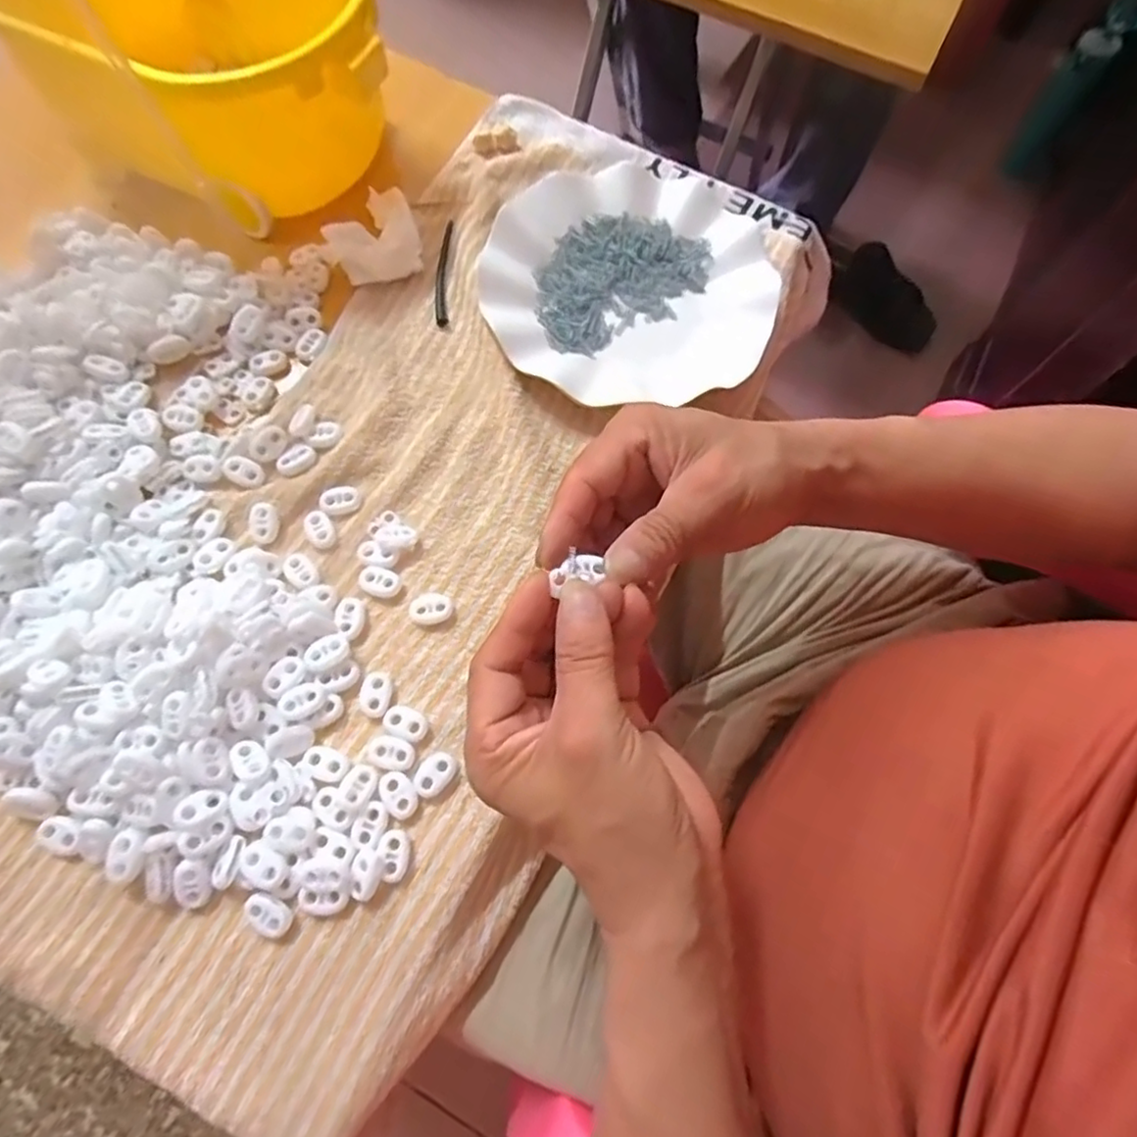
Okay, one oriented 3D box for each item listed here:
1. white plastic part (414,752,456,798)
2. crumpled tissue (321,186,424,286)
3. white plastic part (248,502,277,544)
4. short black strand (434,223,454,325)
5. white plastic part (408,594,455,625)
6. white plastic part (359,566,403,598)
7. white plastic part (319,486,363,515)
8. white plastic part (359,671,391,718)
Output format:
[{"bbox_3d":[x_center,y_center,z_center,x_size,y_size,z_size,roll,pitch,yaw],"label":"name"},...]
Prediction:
[{"bbox_3d":[-0.065,0.100,0.310,0.016,0.004,0.022,38,72,11],"label":"white plastic part"},{"bbox_3d":[-0.129,-0.220,0.413,0.056,0.012,0.076,-18,71,-9],"label":"crumpled tissue"},{"bbox_3d":[-0.168,-0.026,0.349,0.014,0.004,0.022,-12,71,-7],"label":"white plastic part"},{"bbox_3d":[-0.081,-0.190,0.413,0.010,0.011,0.080,0,70,-3],"label":"short black strand"},{"bbox_3d":[-0.073,0.022,0.341,0.023,0.007,0.016,-8,70,-5],"label":"white plastic part"},{"bbox_3d":[-0.101,0.008,0.345,0.023,0.006,0.015,18,70,4],"label":"white plastic part"},{"bbox_3d":[-0.128,-0.039,0.358,0.022,0.004,0.014,-17,71,-9],"label":"white plastic part"},{"bbox_3d":[-0.098,0.064,0.324,0.015,0.005,0.022,7,69,0],"label":"white plastic part"}]

